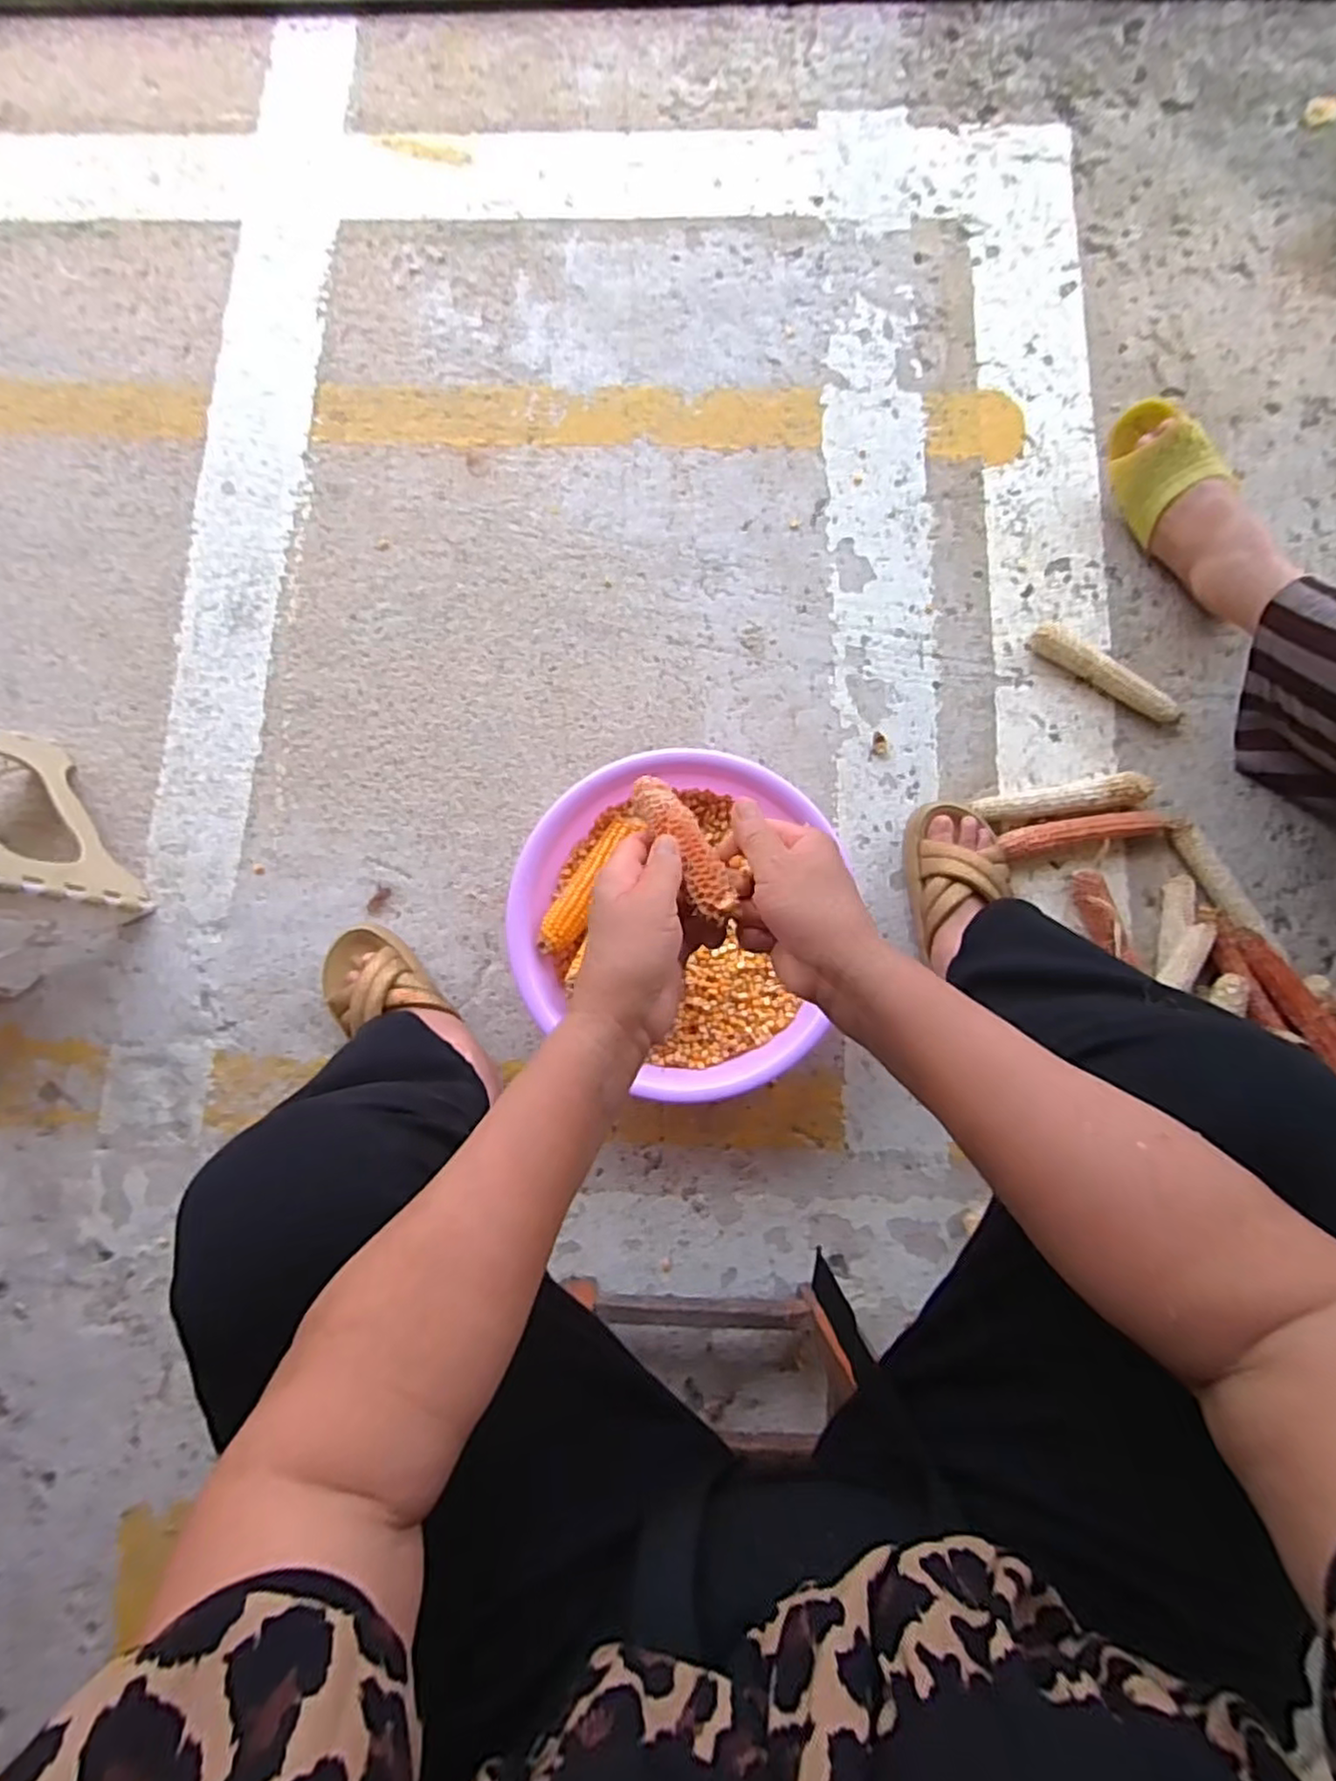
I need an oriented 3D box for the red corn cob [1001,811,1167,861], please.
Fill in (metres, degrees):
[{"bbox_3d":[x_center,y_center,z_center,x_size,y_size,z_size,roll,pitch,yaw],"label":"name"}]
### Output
[{"bbox_3d":[0.463,-0.067,0.776,0.197,0.030,0.033,-11,83,-2],"label":"red corn cob"}]

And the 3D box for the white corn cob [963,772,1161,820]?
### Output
[{"bbox_3d":[0.439,-0.103,0.784,0.186,0.042,0.040,-6,82,-1],"label":"white corn cob"}]

